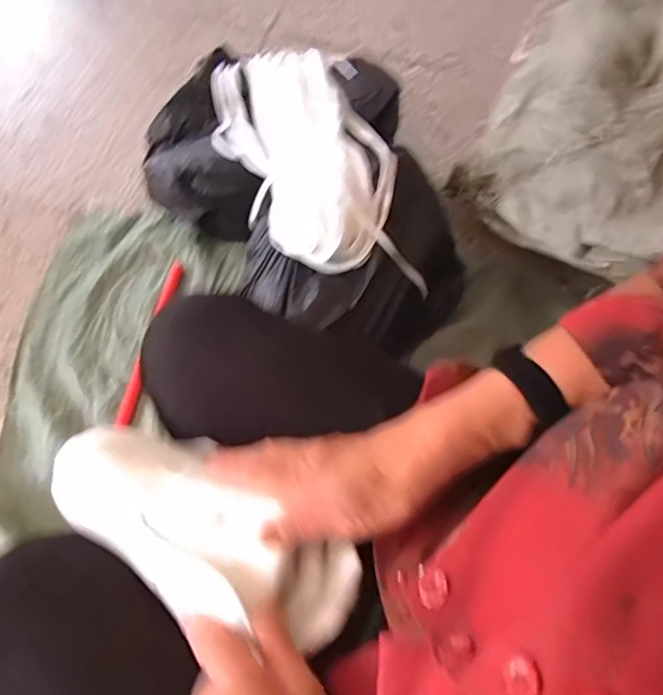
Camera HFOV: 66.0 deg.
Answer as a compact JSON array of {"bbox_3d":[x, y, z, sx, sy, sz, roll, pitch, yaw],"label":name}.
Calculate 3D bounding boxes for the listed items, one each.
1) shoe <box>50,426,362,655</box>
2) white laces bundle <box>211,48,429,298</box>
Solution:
[{"bbox_3d":[-0.093,0.119,0.357,0.232,0.069,0.084,23,70,20],"label":"shoe"},{"bbox_3d":[-0.044,-0.333,0.839,0.248,0.099,0.516,-22,69,-7],"label":"white laces bundle"}]

